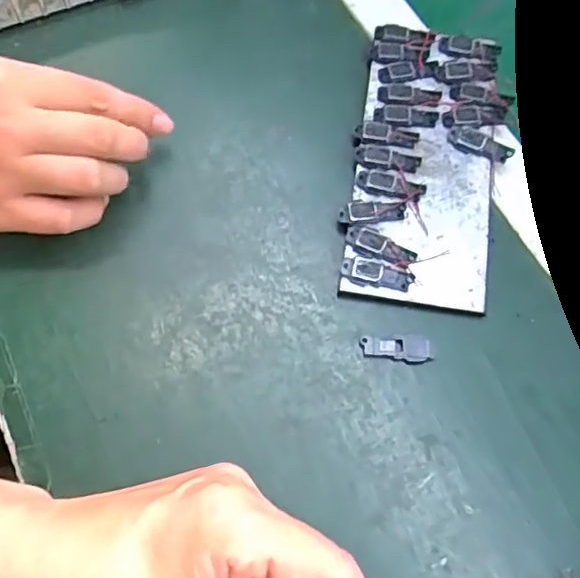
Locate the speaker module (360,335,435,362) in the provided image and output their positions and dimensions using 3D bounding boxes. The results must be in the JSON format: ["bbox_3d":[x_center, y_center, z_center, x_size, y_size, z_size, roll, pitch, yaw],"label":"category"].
[{"bbox_3d":[0.057,0.031,0.329,0.038,0.004,0.014,2,67,0],"label":"speaker module"}]

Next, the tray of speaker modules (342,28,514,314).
[{"bbox_3d":[0.084,-0.080,0.374,0.087,0.010,0.194,10,67,3],"label":"tray of speaker modules"}]

